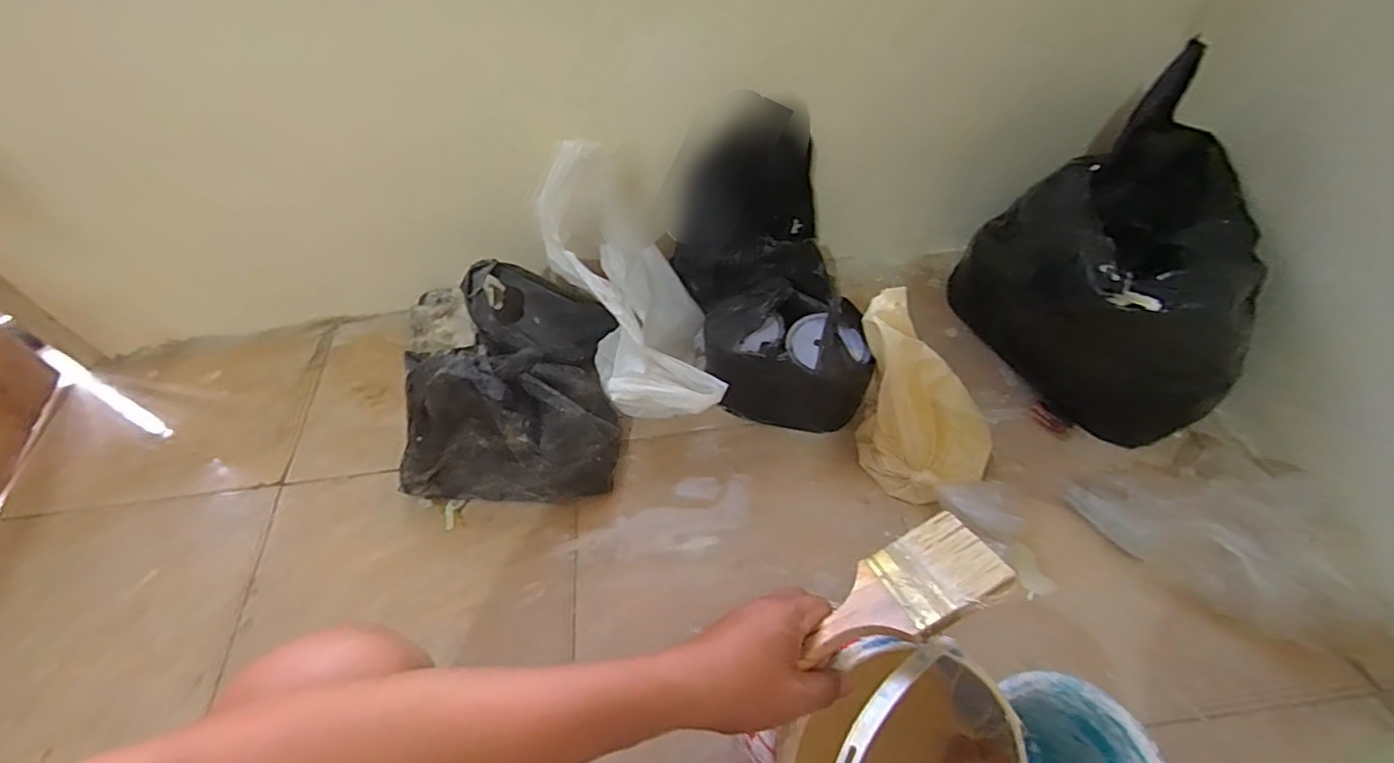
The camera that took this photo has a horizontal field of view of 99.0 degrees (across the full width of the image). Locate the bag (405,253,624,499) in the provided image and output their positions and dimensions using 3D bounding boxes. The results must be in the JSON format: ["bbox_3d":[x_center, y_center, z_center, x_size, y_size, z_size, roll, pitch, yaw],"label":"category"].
[{"bbox_3d":[-0.226,-0.001,0.759,0.235,0.216,0.252,-1,53,4],"label":"bag"}]

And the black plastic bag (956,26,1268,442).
[{"bbox_3d":[0.518,-0.153,0.731,0.297,0.340,0.307,9,55,11],"label":"black plastic bag"}]

